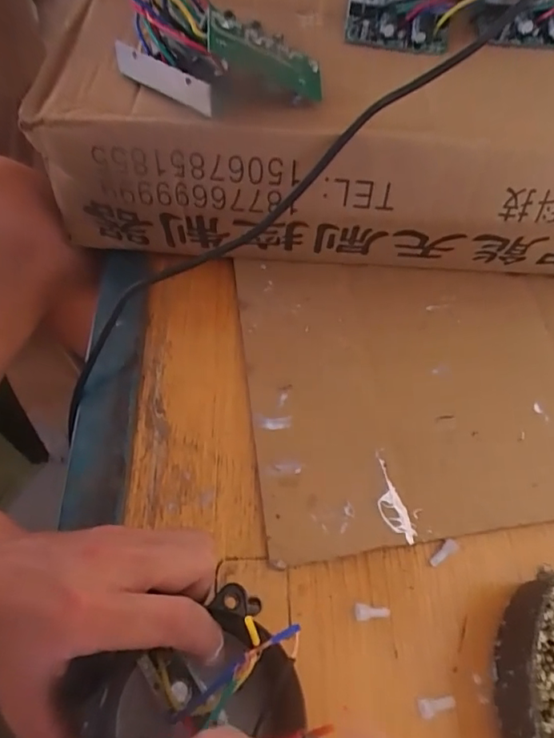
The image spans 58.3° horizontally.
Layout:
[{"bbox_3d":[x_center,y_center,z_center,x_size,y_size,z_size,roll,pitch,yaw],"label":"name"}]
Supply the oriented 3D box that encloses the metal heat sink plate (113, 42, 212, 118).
[{"bbox_3d":[-0.074,-0.188,0.322,0.074,0.023,0.004,29,64,12],"label":"metal heat sink plate"}]

